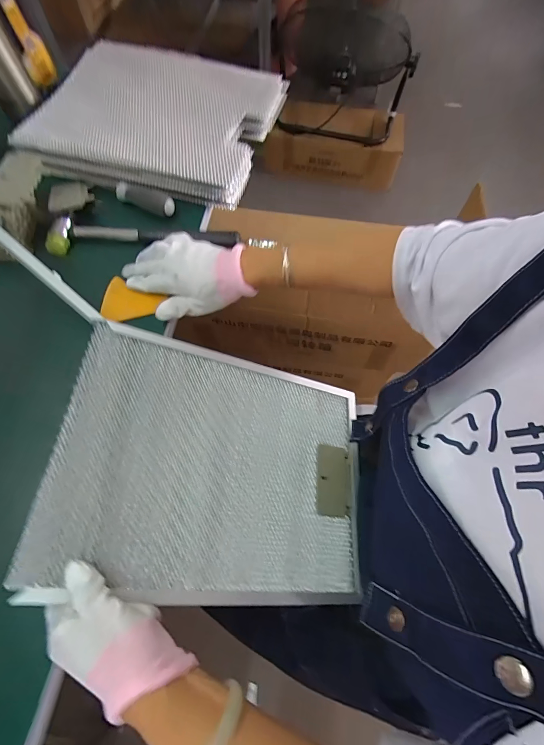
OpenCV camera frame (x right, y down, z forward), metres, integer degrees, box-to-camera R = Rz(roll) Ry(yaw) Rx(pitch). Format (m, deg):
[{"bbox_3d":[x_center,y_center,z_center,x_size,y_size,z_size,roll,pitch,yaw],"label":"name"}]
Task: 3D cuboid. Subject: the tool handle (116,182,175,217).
[{"bbox_3d":[-0.174,-0.243,0.480,0.089,0.022,0.029,23,68,9],"label":"tool handle"}]

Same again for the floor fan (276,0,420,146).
[{"bbox_3d":[0.277,-1.101,1.257,0.496,0.455,0.313,-17,68,-8],"label":"floor fan"}]

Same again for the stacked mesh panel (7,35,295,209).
[{"bbox_3d":[-0.175,-0.388,0.529,0.335,0.045,0.271,16,68,6],"label":"stacked mesh panel"}]

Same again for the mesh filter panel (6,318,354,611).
[{"bbox_3d":[-0.048,0.102,0.384,0.337,0.015,0.254,14,62,-19],"label":"mesh filter panel"}]

